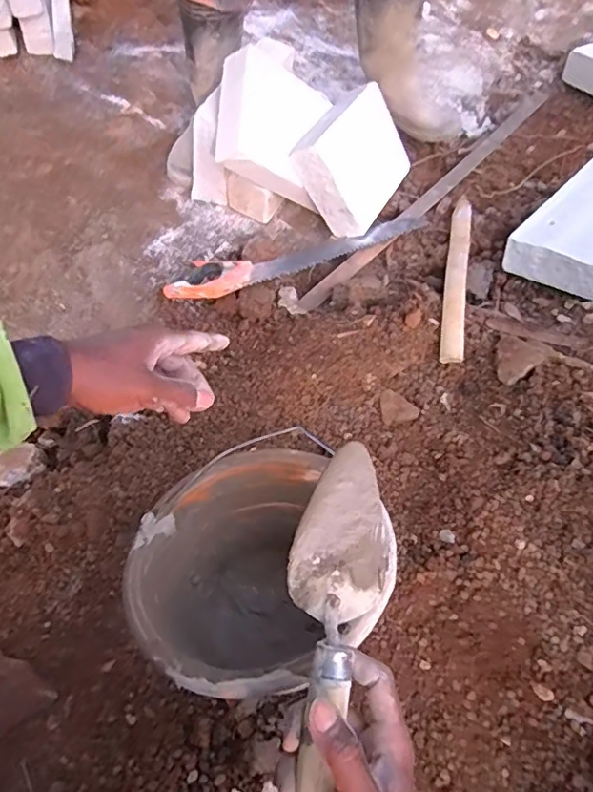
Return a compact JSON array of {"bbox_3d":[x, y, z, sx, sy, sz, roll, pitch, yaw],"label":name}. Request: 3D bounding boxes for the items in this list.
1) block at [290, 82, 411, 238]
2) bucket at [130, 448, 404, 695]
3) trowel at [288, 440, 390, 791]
[{"bbox_3d":[0.125,-0.500,1.155,0.074,0.214,0.272,6,52,44],"label":"block"},{"bbox_3d":[-0.040,0.198,0.585,0.239,0.196,0.229,-1,55,2],"label":"bucket"},{"bbox_3d":[0.025,0.170,0.401,0.072,0.048,0.271,6,59,7],"label":"trowel"}]

